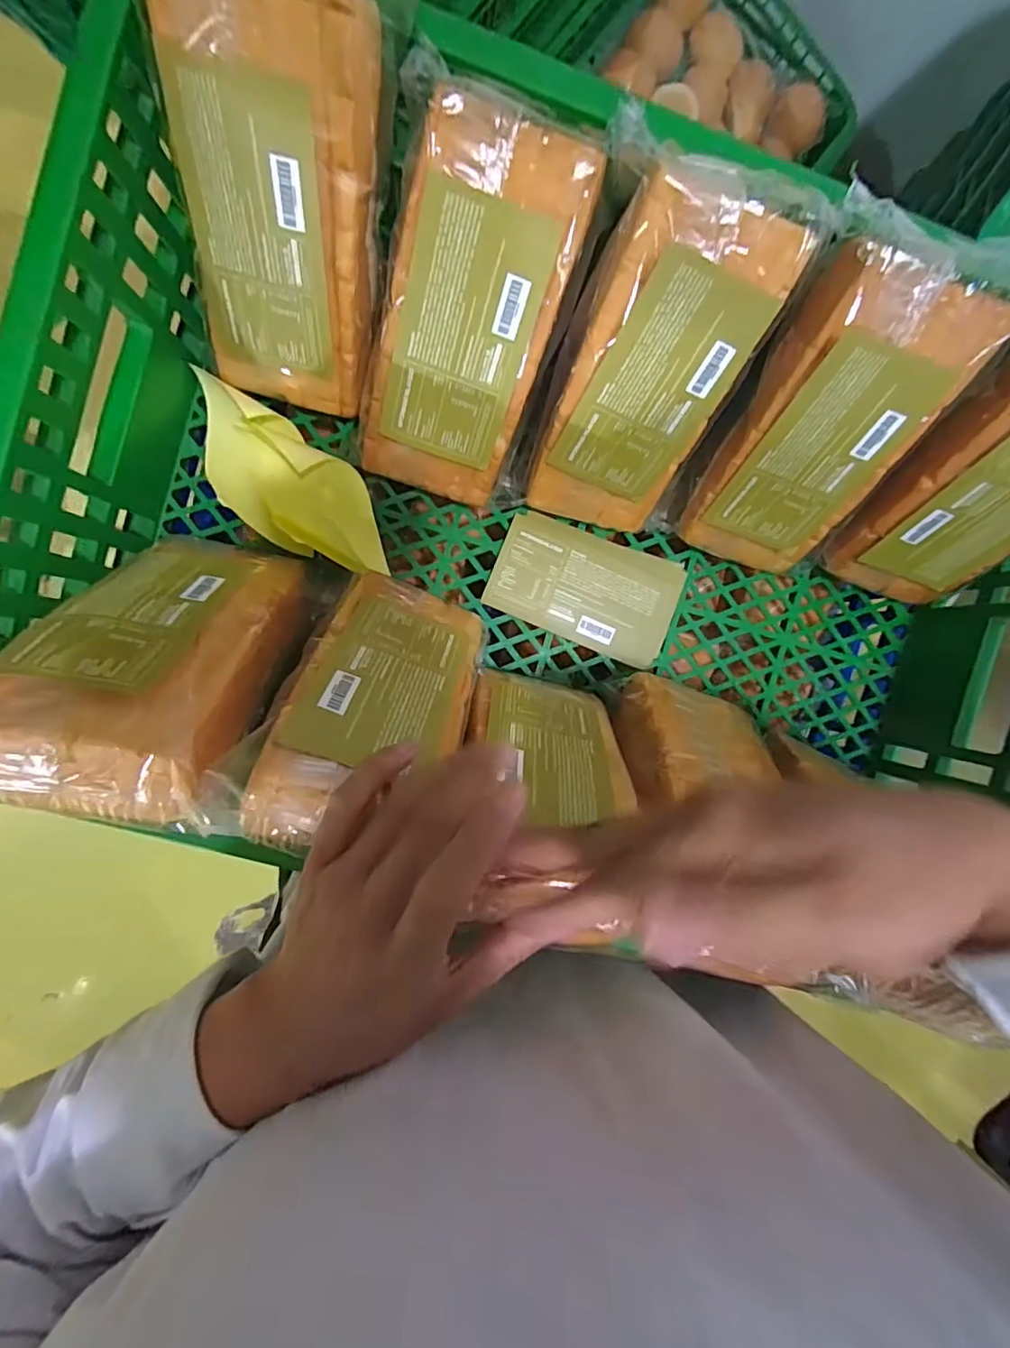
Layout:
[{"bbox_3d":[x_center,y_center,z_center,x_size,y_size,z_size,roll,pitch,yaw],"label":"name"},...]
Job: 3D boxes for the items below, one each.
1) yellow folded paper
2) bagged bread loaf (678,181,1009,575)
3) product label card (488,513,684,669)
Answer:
[{"bbox_3d":[-0.151,-0.130,0.389,0.159,0.032,0.074,30,90,-7],"label":"yellow folded paper"},{"bbox_3d":[0.198,-0.148,0.342,0.116,0.201,0.047,16,52,-4],"label":"bagged bread loaf"},{"bbox_3d":[0.063,-0.064,0.426,0.142,0.004,0.080,19,93,-7],"label":"product label card"}]

